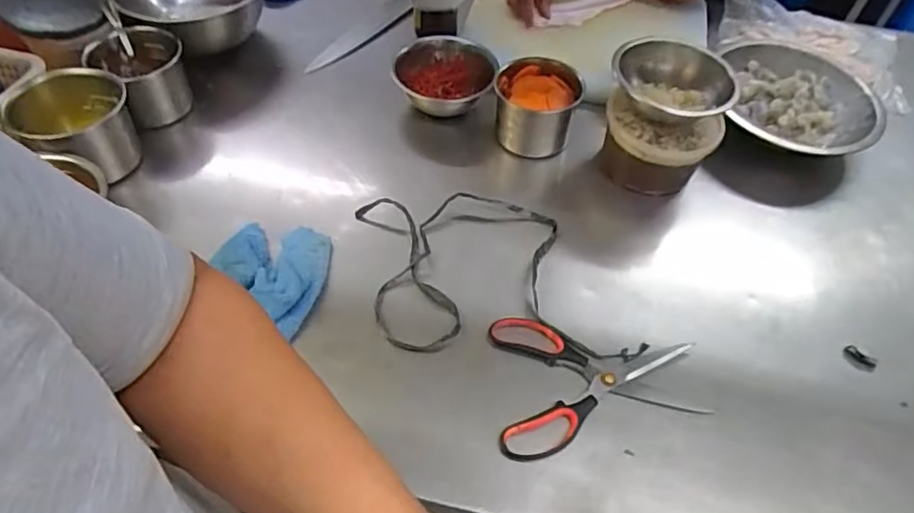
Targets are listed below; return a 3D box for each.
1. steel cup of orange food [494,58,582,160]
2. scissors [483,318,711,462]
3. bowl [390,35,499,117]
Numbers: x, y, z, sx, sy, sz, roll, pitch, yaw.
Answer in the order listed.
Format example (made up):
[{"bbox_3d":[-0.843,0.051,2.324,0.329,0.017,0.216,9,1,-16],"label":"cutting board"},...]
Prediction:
[{"bbox_3d":[0.107,-0.204,0.845,0.109,0.093,0.113,2,52,-3],"label":"steel cup of orange food"},{"bbox_3d":[0.149,0.132,0.638,0.216,0.010,0.151,-1,53,-5],"label":"scissors"},{"bbox_3d":[-0.019,-0.257,0.903,0.142,0.072,0.136,2,52,-3],"label":"bowl"}]

